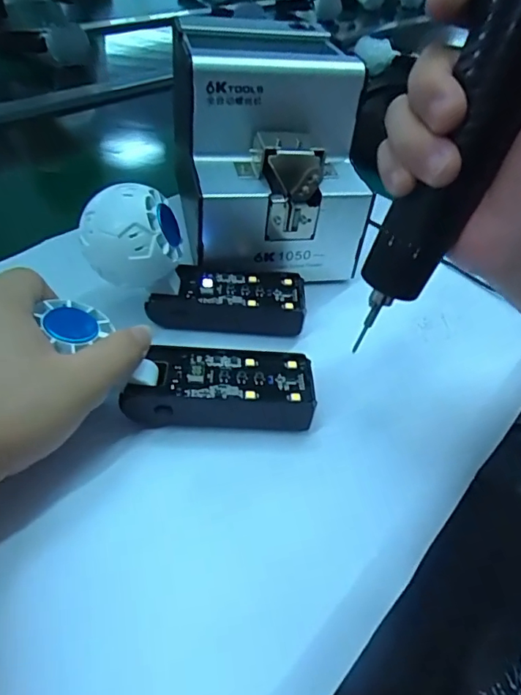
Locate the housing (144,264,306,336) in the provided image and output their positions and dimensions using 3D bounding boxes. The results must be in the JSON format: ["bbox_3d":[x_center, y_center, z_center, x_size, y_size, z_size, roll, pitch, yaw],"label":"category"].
[{"bbox_3d":[-0.022,-0.035,0.362,0.105,0.031,0.052,5,43,-2],"label":"housing"}]

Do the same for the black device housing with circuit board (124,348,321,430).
[{"bbox_3d":[-0.022,0.023,0.296,0.104,0.023,0.044,1,46,-2],"label":"black device housing with circuit board"}]

